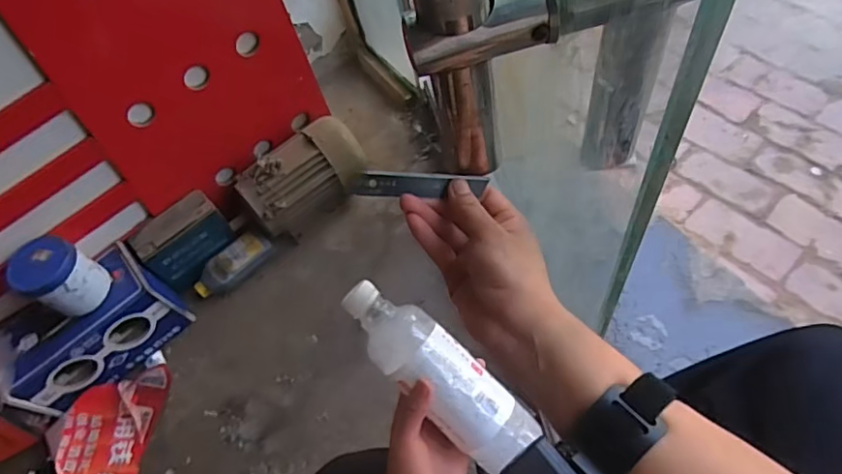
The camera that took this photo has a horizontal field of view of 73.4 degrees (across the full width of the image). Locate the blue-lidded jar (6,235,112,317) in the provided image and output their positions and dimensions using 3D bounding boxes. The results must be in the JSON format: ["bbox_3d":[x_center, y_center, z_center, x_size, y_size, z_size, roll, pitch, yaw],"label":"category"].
[{"bbox_3d":[-0.692,0.078,1.085,0.120,0.135,0.112,-4,61,7],"label":"blue-lidded jar"}]

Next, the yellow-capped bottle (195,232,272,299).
[{"bbox_3d":[-0.428,0.068,1.289,0.189,0.056,0.068,-42,64,-14],"label":"yellow-capped bottle"}]

